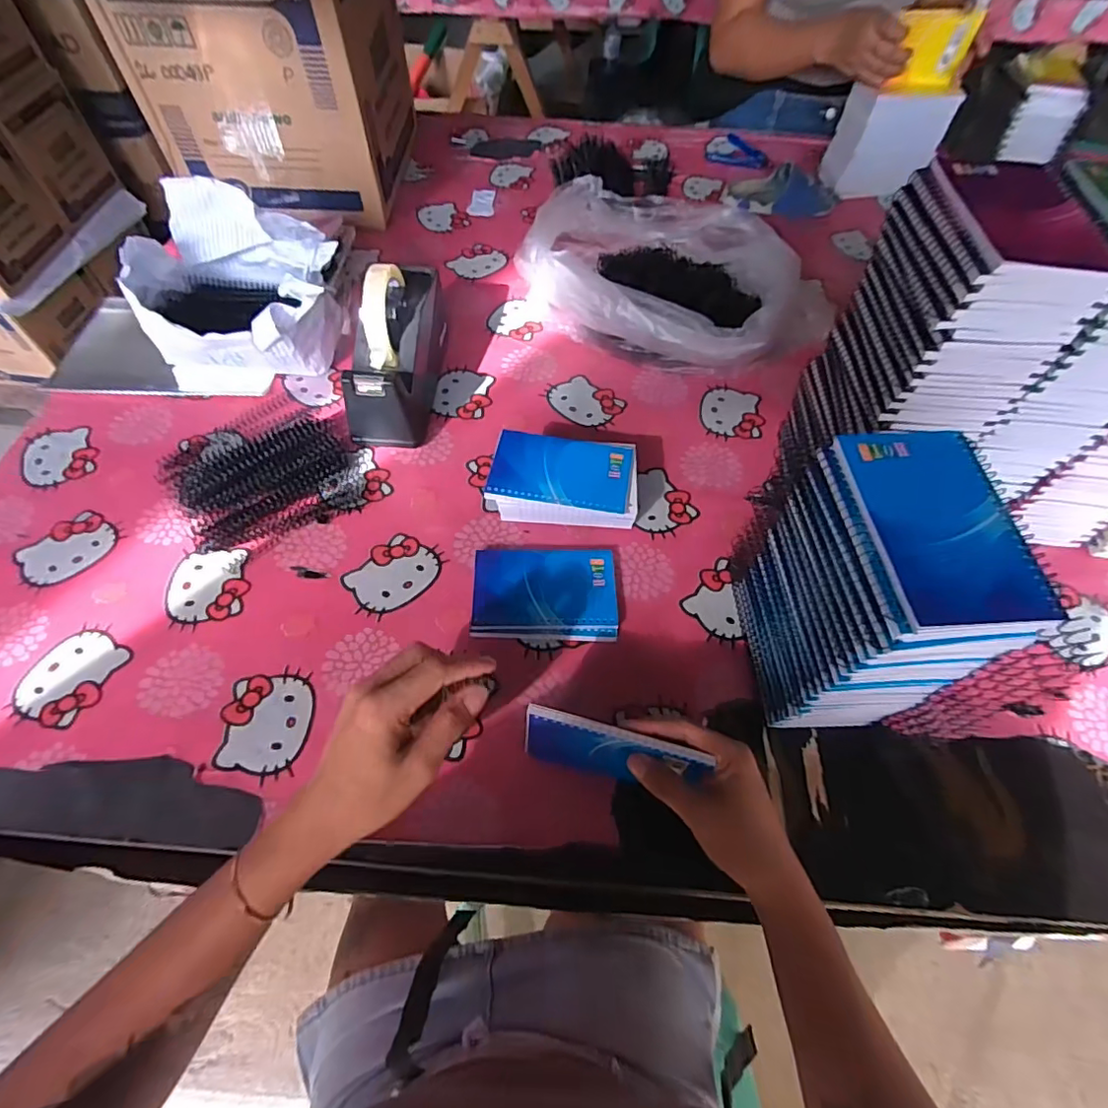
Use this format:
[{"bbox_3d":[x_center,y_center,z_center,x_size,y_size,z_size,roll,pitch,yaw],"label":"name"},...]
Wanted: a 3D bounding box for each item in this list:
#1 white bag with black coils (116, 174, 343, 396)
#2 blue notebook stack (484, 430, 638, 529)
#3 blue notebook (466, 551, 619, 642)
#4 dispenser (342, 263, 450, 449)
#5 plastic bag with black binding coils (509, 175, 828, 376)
[{"bbox_3d":[-0.352,-0.290,0.625,0.209,0.136,0.177,5,59,1],"label":"white bag with black coils"},{"bbox_3d":[0.010,-0.065,0.542,0.135,0.060,0.083,6,59,2],"label":"blue notebook stack"},{"bbox_3d":[-0.008,0.033,0.505,0.127,0.014,0.089,2,59,-1],"label":"blue notebook"},{"bbox_3d":[-0.167,-0.221,0.592,0.065,0.126,0.197,5,59,1],"label":"dispenser"},{"bbox_3d":[0.142,-0.346,0.694,0.352,0.102,0.261,31,63,15],"label":"plastic bag with black binding coils"}]

